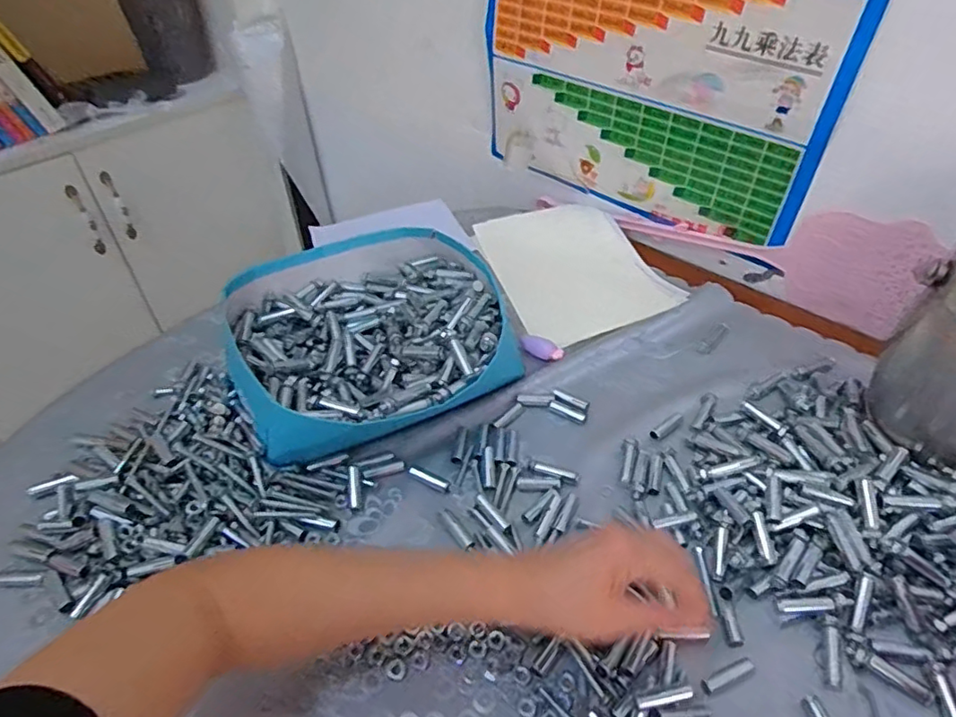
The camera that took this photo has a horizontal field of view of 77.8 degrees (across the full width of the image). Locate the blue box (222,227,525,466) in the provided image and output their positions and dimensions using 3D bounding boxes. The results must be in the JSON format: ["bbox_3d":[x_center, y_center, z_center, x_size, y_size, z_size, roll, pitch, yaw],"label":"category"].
[{"bbox_3d":[-0.116,-0.021,0.630,0.268,0.086,0.272,-14,45,-13],"label":"blue box"}]

